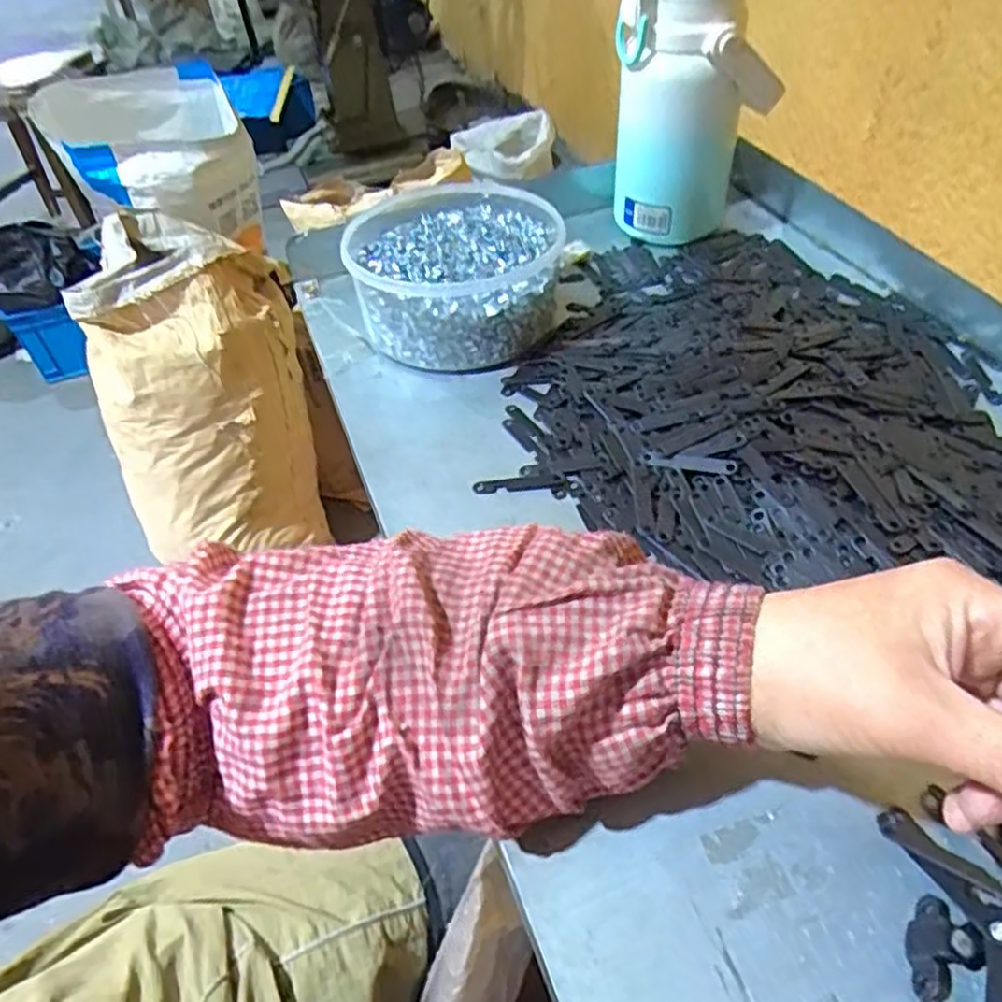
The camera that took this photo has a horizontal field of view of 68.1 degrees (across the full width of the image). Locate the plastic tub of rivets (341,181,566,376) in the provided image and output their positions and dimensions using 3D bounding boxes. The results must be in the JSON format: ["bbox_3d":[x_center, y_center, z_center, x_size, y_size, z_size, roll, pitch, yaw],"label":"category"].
[{"bbox_3d":[-0.032,-0.169,0.540,0.143,0.061,0.165,-7,46,-1],"label":"plastic tub of rivets"}]

